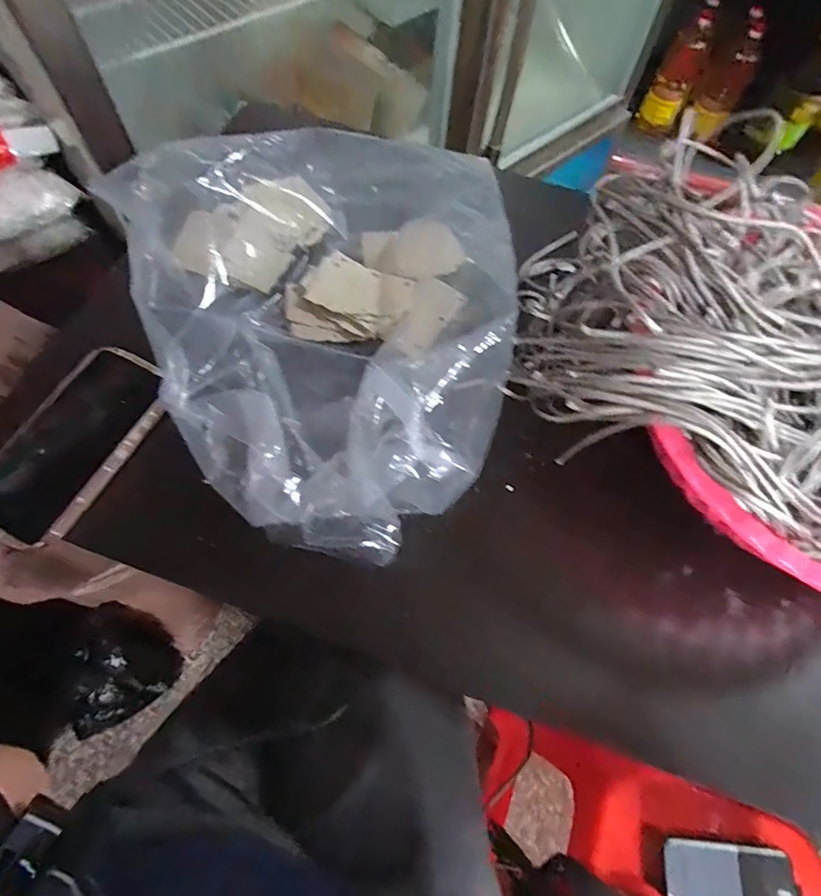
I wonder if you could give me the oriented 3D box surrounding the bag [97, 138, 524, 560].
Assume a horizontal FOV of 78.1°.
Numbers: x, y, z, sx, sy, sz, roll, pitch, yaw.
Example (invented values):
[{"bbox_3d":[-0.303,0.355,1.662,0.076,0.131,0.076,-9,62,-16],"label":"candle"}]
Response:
[{"bbox_3d":[-0.040,-0.119,0.421,0.338,0.075,0.374,-29,71,-14],"label":"bag"}]

